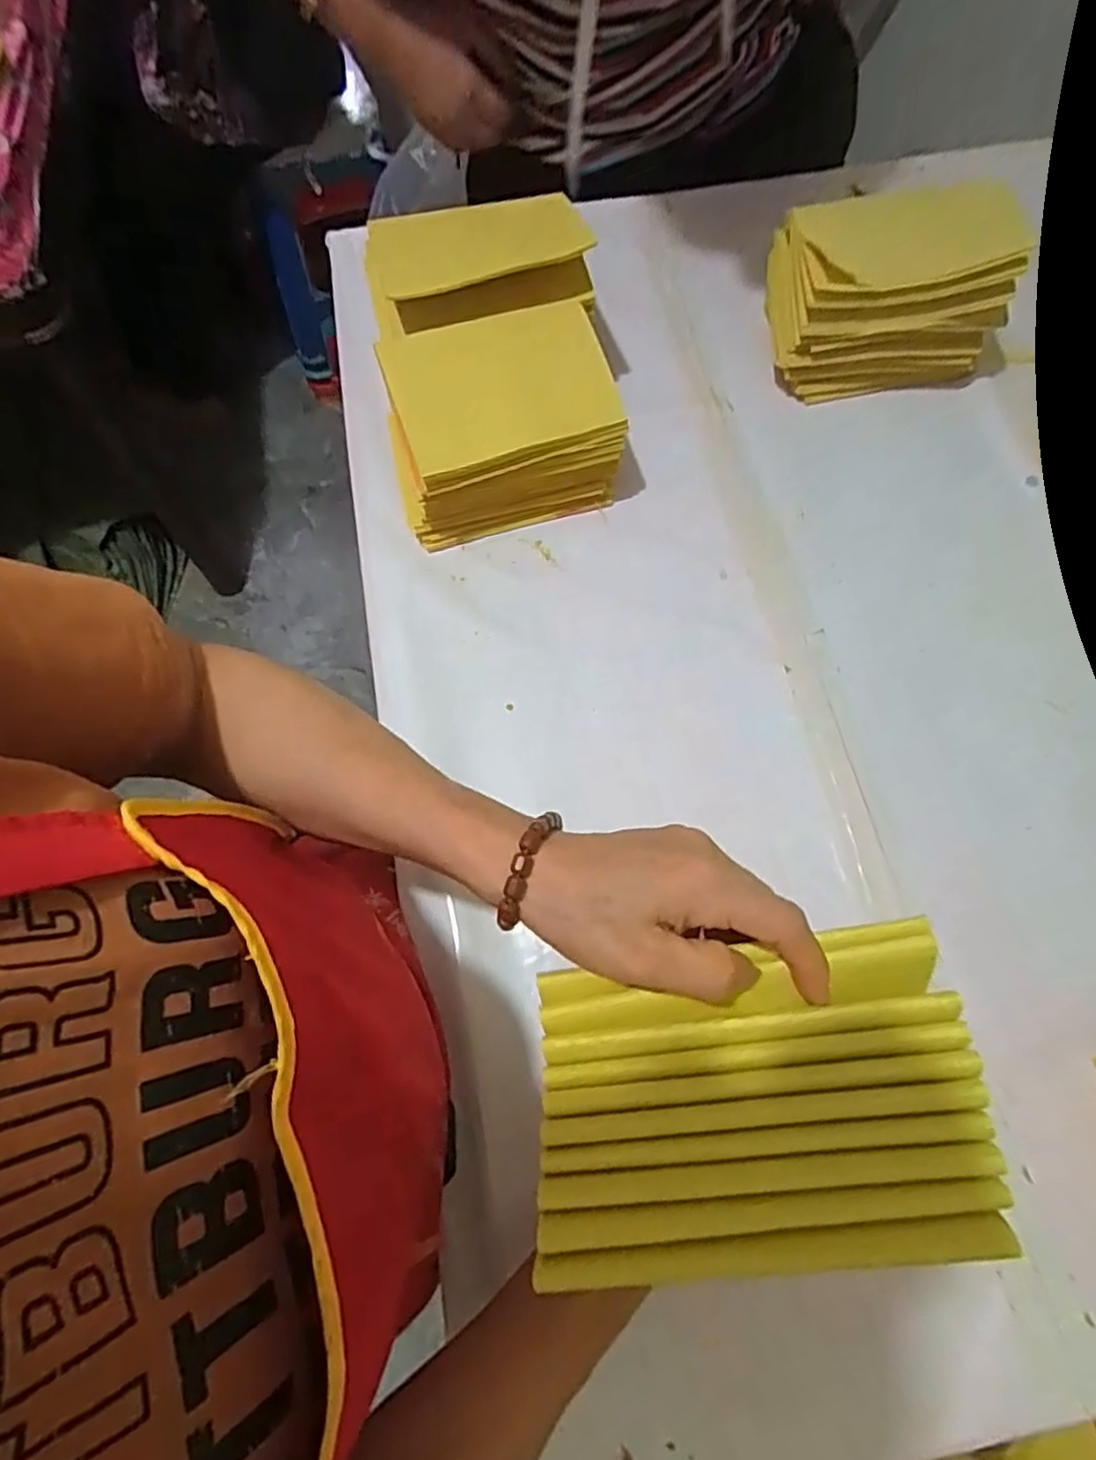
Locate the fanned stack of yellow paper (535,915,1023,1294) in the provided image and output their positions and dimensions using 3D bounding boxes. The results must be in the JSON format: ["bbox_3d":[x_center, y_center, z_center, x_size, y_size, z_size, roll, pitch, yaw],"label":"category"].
[{"bbox_3d":[0.076,0.137,0.256,0.161,0.030,0.104,-7,69,-2],"label":"fanned stack of yellow paper"}]

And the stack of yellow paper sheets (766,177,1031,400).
[{"bbox_3d":[0.277,-0.371,0.574,0.172,0.103,0.128,0,69,0],"label":"stack of yellow paper sheets"}]

